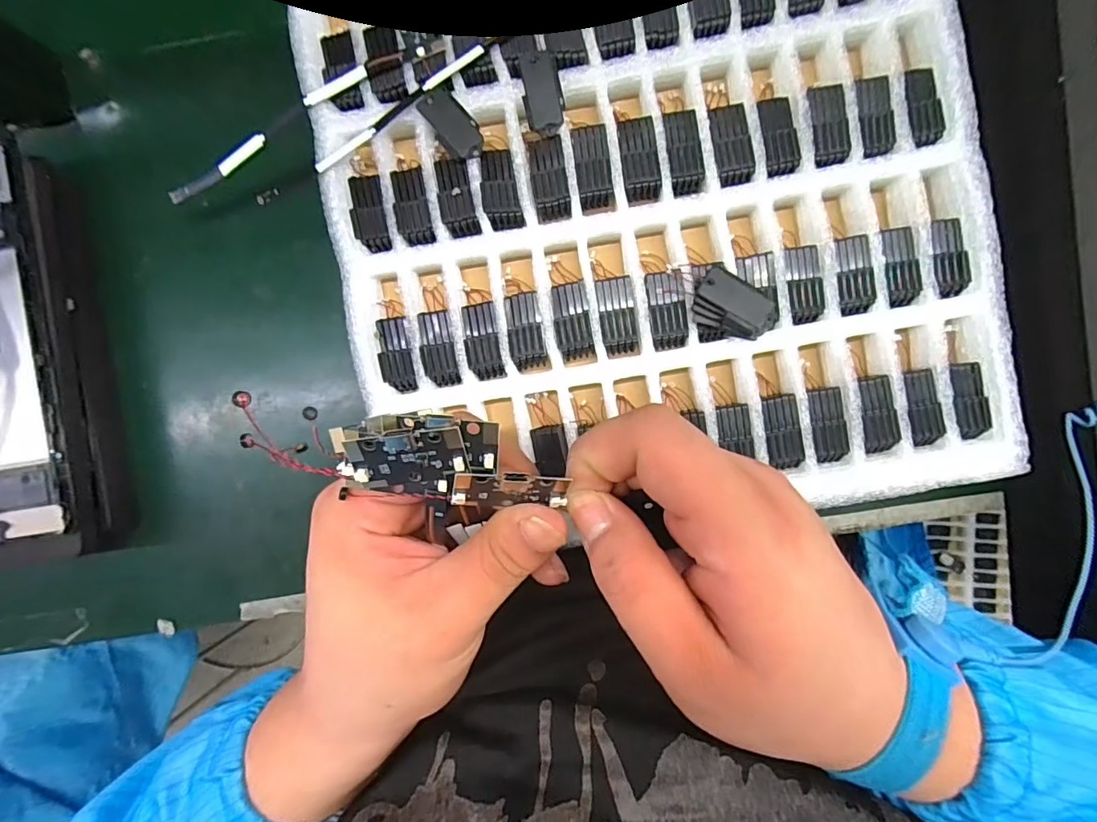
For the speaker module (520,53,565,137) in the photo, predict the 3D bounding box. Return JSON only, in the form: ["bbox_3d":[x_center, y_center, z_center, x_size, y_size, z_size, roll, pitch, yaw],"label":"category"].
[{"bbox_3d":[-0.003,-0.168,0.263,0.020,0.009,0.039,-10,91,2],"label":"speaker module"}]

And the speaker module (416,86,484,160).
[{"bbox_3d":[-0.052,-0.154,0.266,0.020,0.006,0.041,-39,90,2],"label":"speaker module"}]

